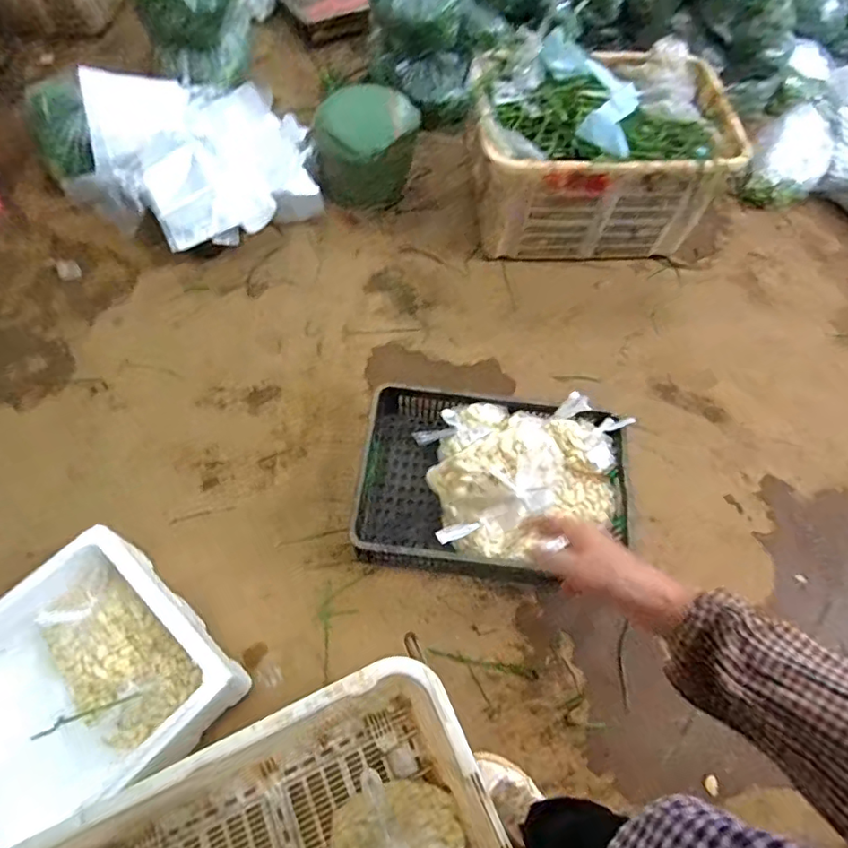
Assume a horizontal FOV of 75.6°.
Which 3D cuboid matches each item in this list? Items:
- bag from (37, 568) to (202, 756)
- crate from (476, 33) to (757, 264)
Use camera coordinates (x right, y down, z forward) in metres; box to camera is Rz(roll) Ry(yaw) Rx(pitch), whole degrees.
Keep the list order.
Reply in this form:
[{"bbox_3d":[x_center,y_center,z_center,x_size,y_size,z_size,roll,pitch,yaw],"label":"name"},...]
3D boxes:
[{"bbox_3d":[-0.632,0.476,1.108,0.221,0.107,0.309,-38,69,-16],"label":"bag"},{"bbox_3d":[0.504,-0.798,1.639,0.705,0.403,0.515,1,64,2],"label":"crate"}]

